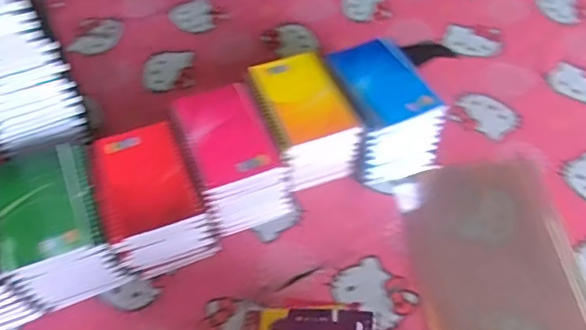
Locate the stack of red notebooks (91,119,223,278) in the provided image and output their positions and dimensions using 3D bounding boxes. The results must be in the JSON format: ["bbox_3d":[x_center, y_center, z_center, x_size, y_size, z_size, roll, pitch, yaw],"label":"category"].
[{"bbox_3d":[-0.147,0.039,0.620,0.101,0.095,0.130,-19,55,-13],"label":"stack of red notebooks"}]

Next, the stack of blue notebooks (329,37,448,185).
[{"bbox_3d":[0.105,-0.060,0.680,0.098,0.108,0.141,-17,54,-12],"label":"stack of blue notebooks"}]

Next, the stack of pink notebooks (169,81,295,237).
[{"bbox_3d":[-0.068,-0.002,0.649,0.094,0.101,0.147,-19,55,-13],"label":"stack of pink notebooks"}]

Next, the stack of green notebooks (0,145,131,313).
[{"bbox_3d":[-0.249,0.055,0.608,0.099,0.096,0.162,-19,55,-13],"label":"stack of green notebooks"}]

